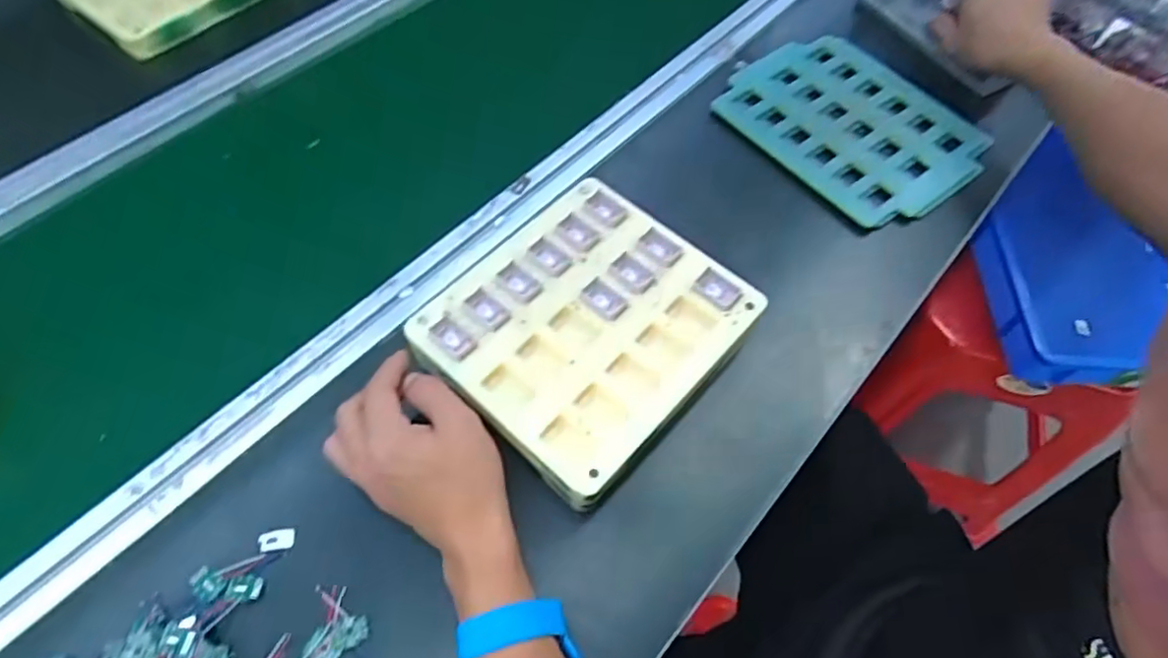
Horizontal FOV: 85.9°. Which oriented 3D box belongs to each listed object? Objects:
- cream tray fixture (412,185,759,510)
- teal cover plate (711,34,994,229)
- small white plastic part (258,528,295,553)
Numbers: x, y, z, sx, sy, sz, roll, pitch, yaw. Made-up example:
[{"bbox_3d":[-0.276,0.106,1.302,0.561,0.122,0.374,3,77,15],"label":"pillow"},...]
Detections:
[{"bbox_3d":[0.002,-0.007,0.449,0.186,0.016,0.199,38,65,20],"label":"cream tray fixture"},{"bbox_3d":[0.257,-0.202,0.613,0.188,0.019,0.230,-38,66,-21],"label":"teal cover plate"},{"bbox_3d":[-0.203,0.138,0.412,0.023,0.004,0.013,-8,59,-5],"label":"small white plastic part"}]

